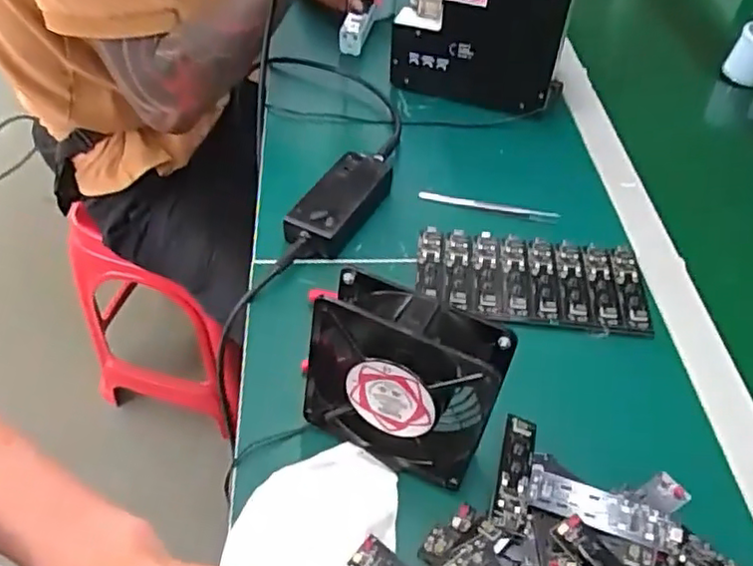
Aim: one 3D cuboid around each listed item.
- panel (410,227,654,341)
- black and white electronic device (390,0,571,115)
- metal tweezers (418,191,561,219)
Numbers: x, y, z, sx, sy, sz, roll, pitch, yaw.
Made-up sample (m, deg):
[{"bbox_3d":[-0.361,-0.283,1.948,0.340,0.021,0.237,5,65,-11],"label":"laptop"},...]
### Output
[{"bbox_3d":[0.132,-0.005,0.556,0.193,0.010,0.097,7,49,3],"label":"panel"},{"bbox_3d":[0.122,-0.296,0.723,0.176,0.144,0.127,17,51,12],"label":"black and white electronic device"},{"bbox_3d":[0.107,-0.075,0.624,0.133,0.004,0.014,12,49,12],"label":"metal tweezers"}]

